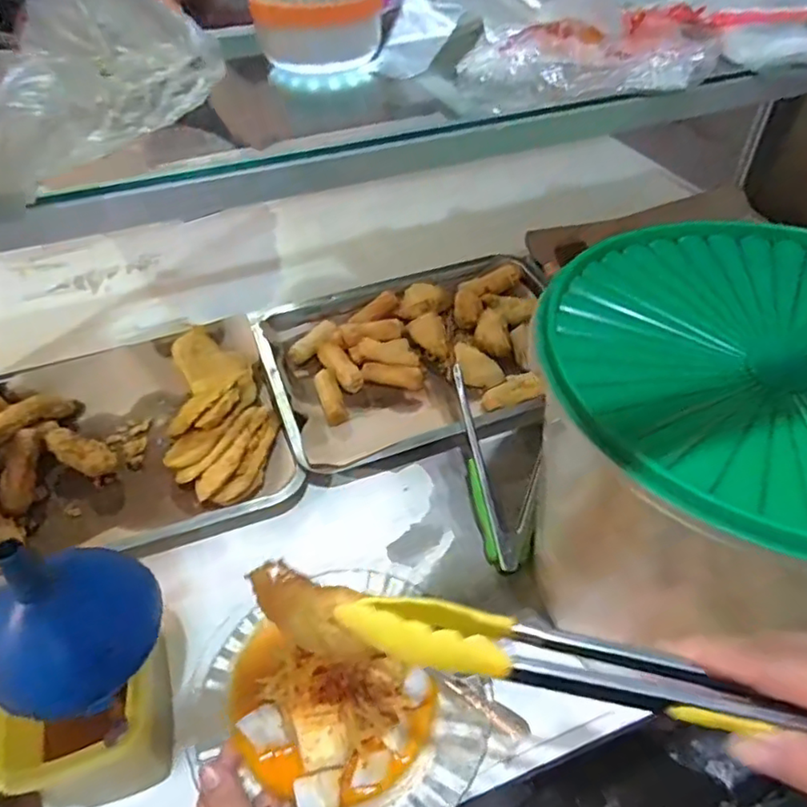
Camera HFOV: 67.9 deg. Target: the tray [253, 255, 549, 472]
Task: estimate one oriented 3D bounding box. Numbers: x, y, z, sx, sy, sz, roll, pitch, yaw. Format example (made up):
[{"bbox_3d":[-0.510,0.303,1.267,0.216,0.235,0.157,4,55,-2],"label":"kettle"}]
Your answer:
[{"bbox_3d":[0.019,-0.070,0.732,0.357,0.038,0.260,-15,48,-14],"label":"tray"}]

